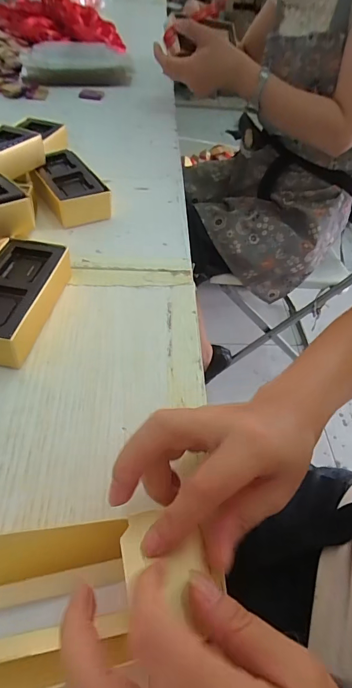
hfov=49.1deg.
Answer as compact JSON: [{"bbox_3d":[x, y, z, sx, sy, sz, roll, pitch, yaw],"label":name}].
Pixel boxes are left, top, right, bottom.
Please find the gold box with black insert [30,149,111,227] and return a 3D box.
[{"bbox_3d":[-0.120,-0.173,0.427,0.061,0.032,0.102,-20,54,-22],"label":"gold box with black insert"}]

